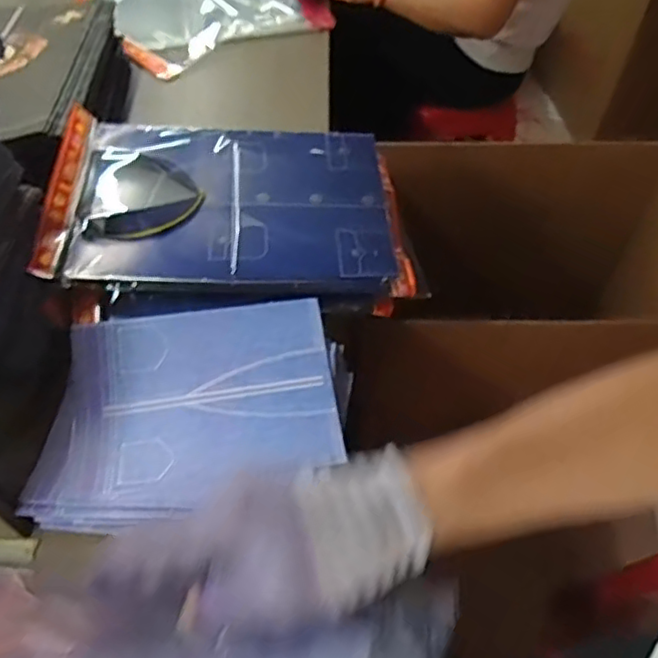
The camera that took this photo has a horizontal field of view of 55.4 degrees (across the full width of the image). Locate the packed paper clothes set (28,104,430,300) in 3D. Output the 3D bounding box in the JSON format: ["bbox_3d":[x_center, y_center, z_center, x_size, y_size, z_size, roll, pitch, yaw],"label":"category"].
[{"bbox_3d":[-0.118,-0.168,0.809,0.442,0.038,0.280,2,53,-6],"label":"packed paper clothes set"}]

